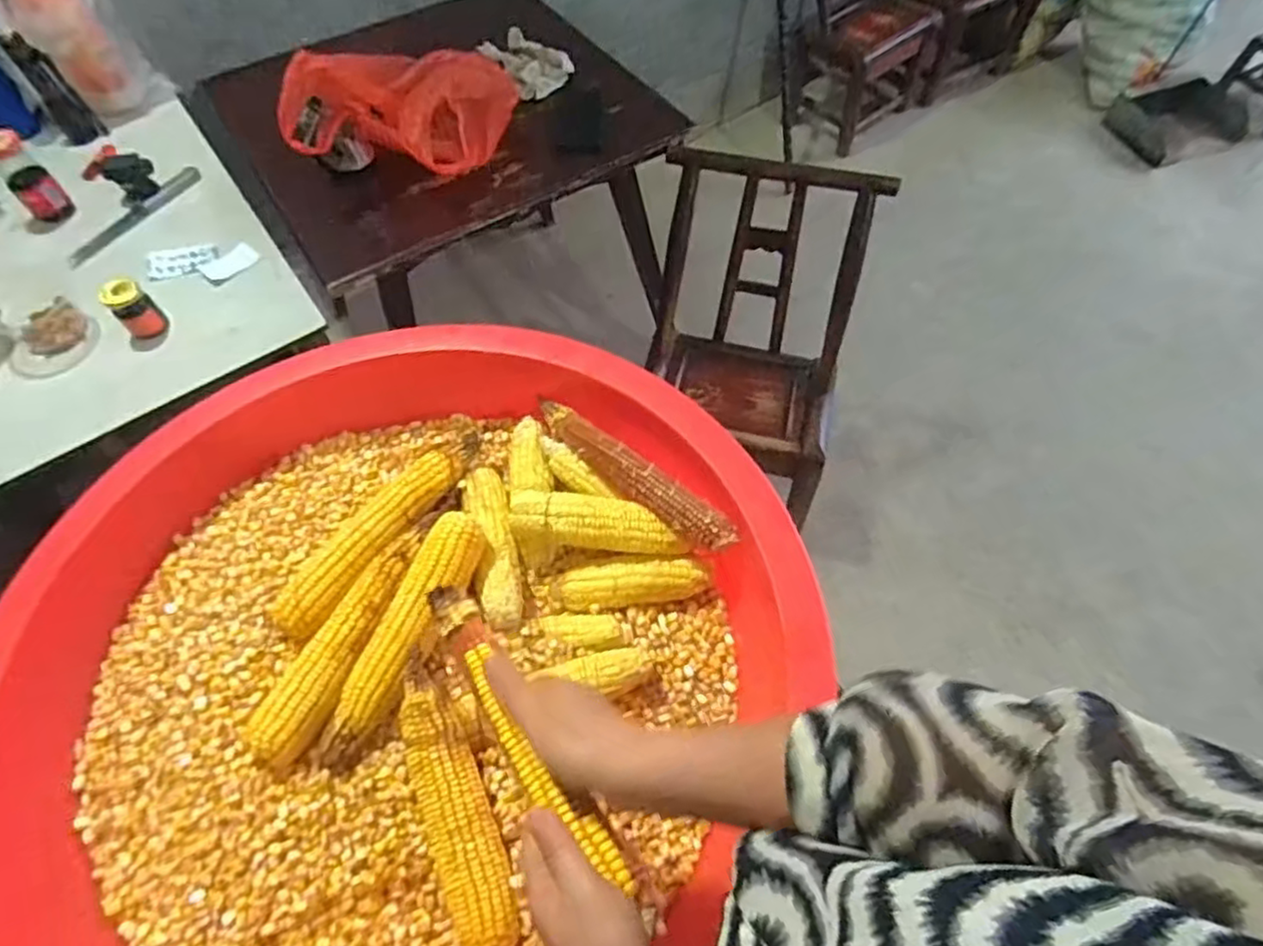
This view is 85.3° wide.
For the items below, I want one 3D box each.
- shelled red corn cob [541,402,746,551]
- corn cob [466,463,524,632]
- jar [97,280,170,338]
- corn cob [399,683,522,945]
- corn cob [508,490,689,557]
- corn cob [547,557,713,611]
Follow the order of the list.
[{"bbox_3d":[-0.003,-0.002,0.664,0.243,0.044,0.031,38,66,20],"label":"shelled red corn cob"},{"bbox_3d":[-0.135,0.068,0.675,0.037,0.032,0.176,-13,60,-8],"label":"corn cob"},{"bbox_3d":[-0.658,-0.216,0.910,0.047,0.090,0.041,-39,67,-21],"label":"jar"},{"bbox_3d":[-0.144,0.281,0.569,0.051,0.051,0.210,-19,80,-11],"label":"corn cob"},{"bbox_3d":[-0.032,0.052,0.667,0.166,0.049,0.052,5,60,3],"label":"corn cob"},{"bbox_3d":[-0.002,0.107,0.668,0.148,0.043,0.039,-5,60,-3],"label":"corn cob"}]

